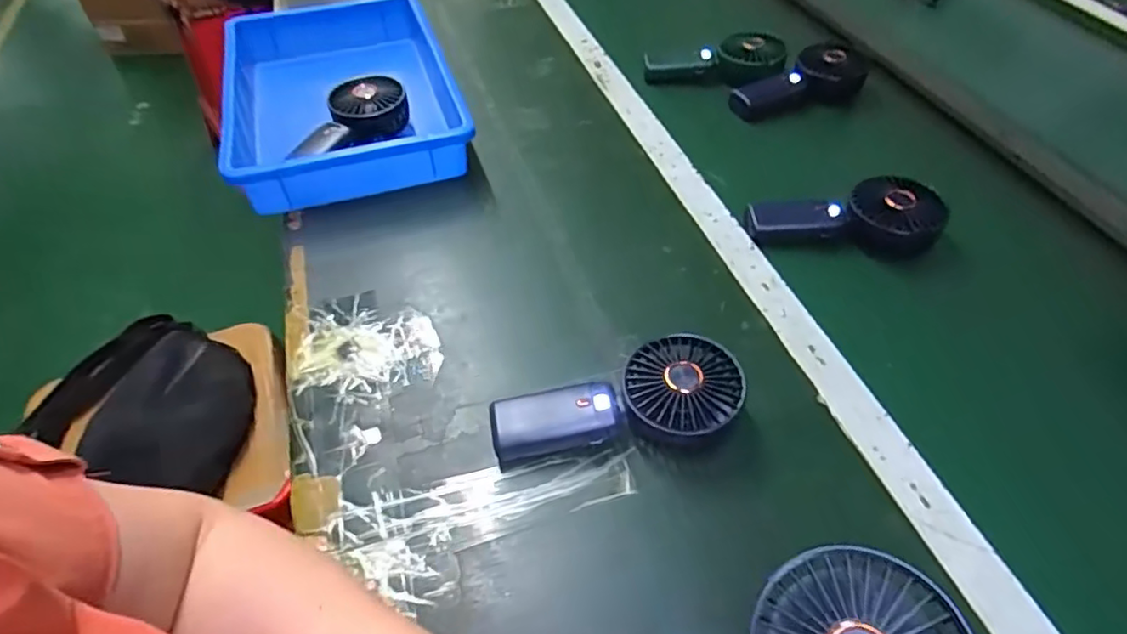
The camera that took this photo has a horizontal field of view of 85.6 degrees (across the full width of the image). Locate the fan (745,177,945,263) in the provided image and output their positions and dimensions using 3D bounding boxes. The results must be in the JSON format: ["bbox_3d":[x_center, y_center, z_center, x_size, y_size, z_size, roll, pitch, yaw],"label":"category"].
[{"bbox_3d":[0.268,-0.100,0.590,0.178,0.038,0.074,-5,49,-4],"label":"fan"}]

